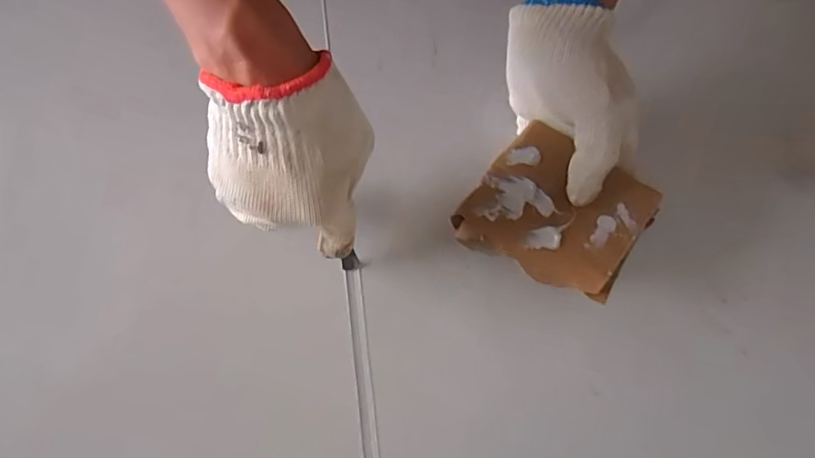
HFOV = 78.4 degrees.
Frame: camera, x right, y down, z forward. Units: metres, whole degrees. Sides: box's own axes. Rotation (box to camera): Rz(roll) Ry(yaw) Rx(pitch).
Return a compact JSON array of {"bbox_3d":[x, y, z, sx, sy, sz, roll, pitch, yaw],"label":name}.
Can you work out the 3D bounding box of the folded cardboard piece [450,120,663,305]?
[{"bbox_3d":[0.106,-0.011,0.361,0.115,0.022,0.097,32,78,7],"label":"folded cardboard piece"}]

